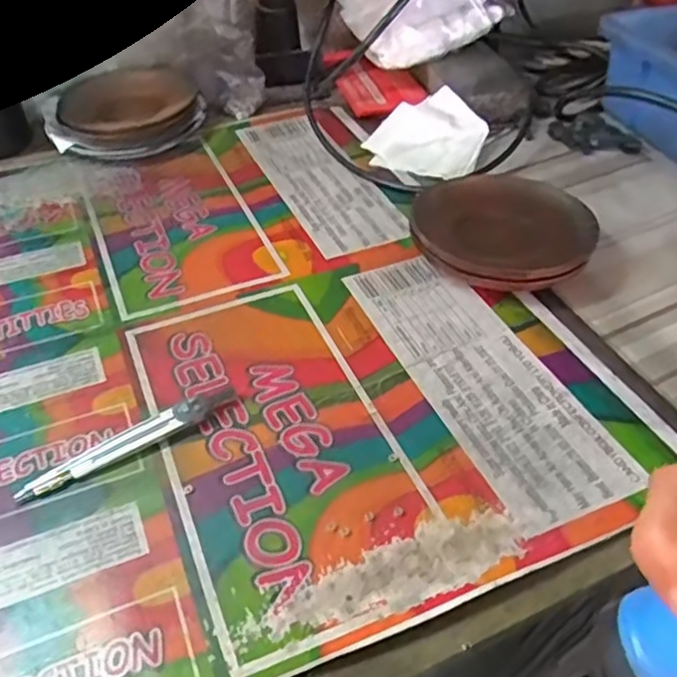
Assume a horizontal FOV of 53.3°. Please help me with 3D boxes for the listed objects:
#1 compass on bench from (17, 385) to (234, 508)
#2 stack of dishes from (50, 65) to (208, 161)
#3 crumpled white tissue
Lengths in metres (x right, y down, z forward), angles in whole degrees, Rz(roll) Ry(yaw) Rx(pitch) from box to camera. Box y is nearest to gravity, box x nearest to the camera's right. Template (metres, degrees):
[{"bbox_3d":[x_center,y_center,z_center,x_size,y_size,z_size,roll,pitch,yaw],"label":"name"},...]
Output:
[{"bbox_3d":[-0.103,0.049,0.335,0.111,0.010,0.016,-24,48,-24],"label":"compass on bench"},{"bbox_3d":[-0.178,-0.196,0.576,0.124,0.033,0.111,-2,43,-2],"label":"stack of dishes"},{"bbox_3d":[0.073,-0.169,0.549,0.091,0.029,0.088,9,43,9],"label":"crumpled white tissue"}]

